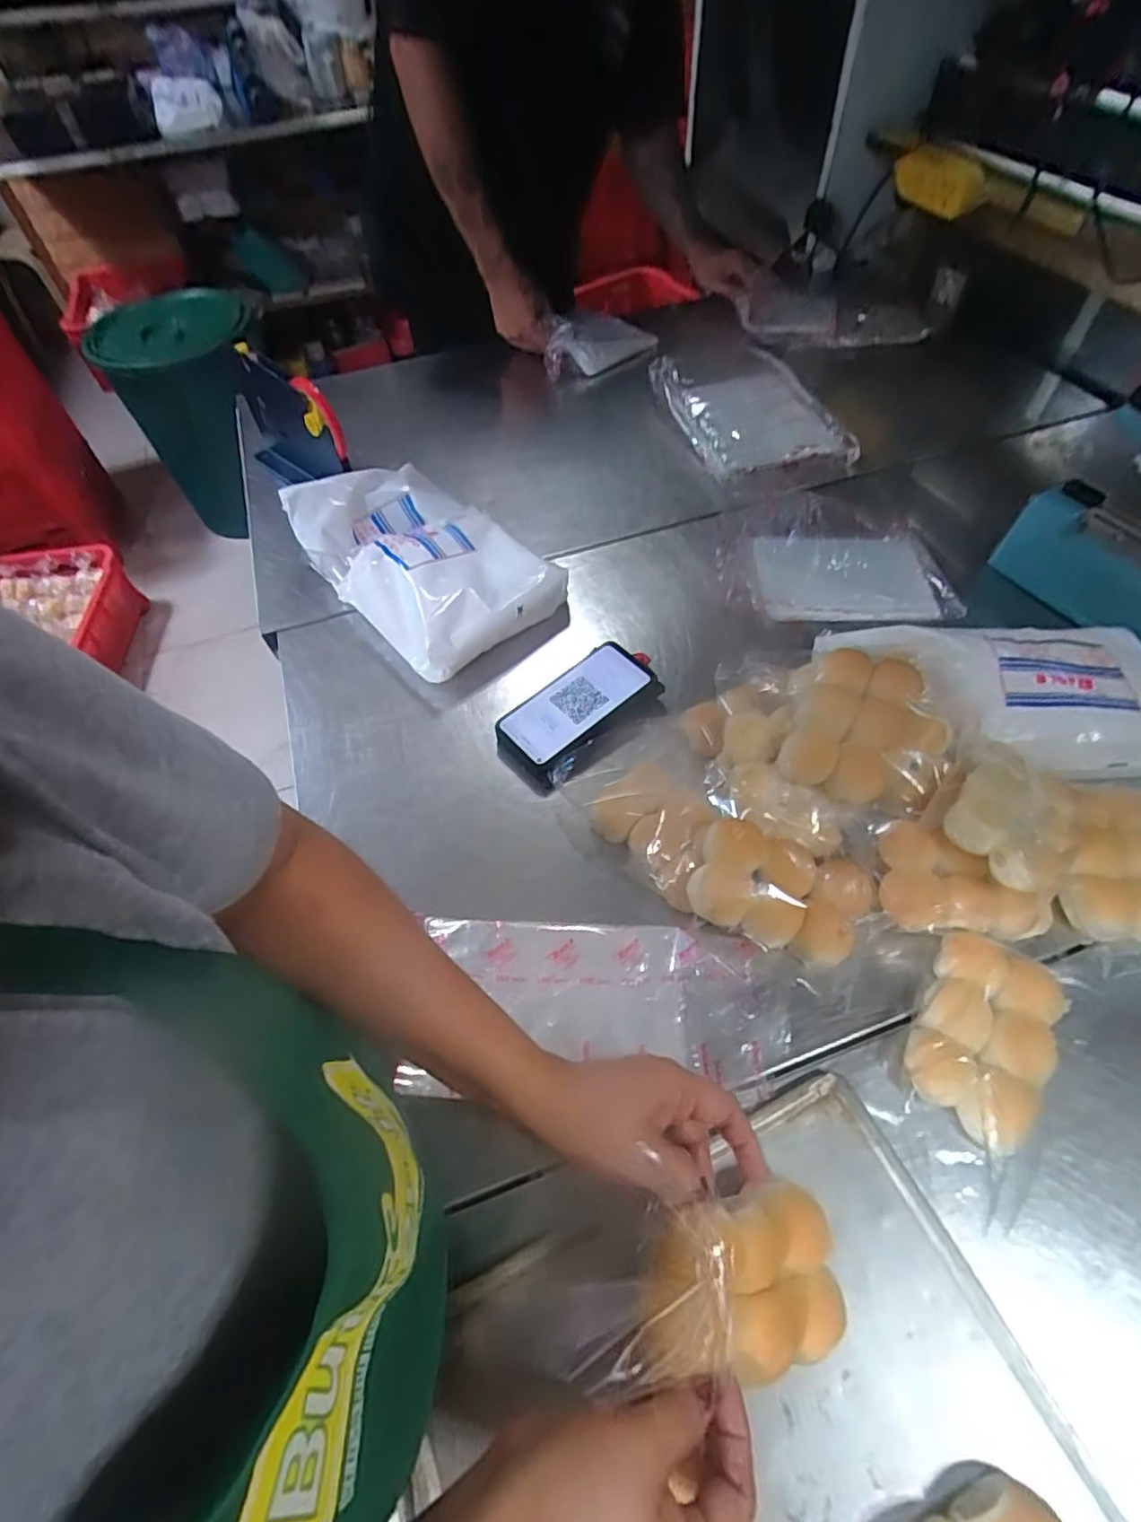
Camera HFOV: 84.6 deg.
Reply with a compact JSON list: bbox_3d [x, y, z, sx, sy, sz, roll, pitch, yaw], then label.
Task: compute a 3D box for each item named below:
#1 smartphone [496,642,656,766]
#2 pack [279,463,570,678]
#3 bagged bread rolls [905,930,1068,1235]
[{"bbox_3d":[0.007,-0.059,0.621,0.154,0.010,0.072,-39,72,-15],"label":"smartphone"},{"bbox_3d":[-0.176,-0.234,0.737,0.198,0.095,0.308,-38,61,-21],"label":"pack"},{"bbox_3d":[0.287,0.200,0.434,0.091,0.041,0.165,26,61,20],"label":"bagged bread rolls"}]

